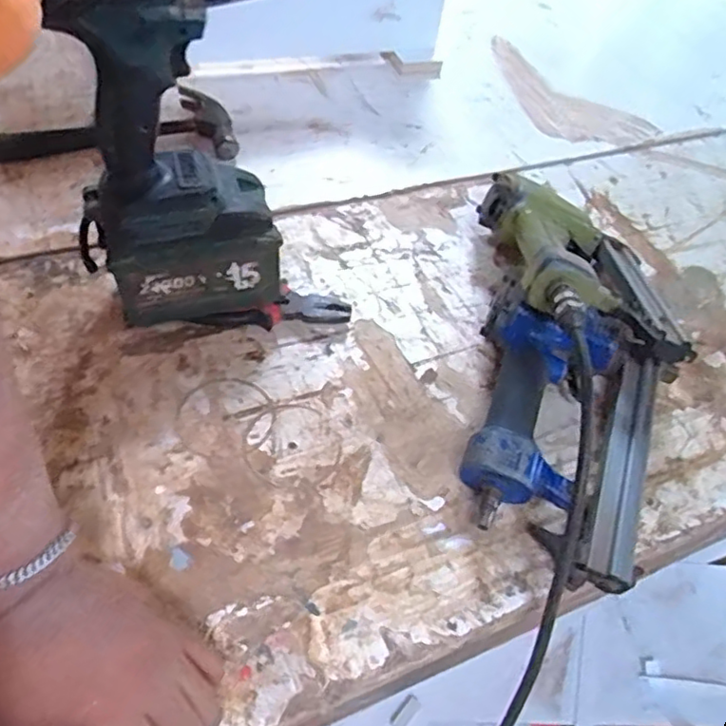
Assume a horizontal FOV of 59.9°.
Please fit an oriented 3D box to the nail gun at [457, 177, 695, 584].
[{"bbox_3d":[0.175,-0.019,0.510,0.156,0.107,0.359,11,51,0],"label":"nail gun"}]

